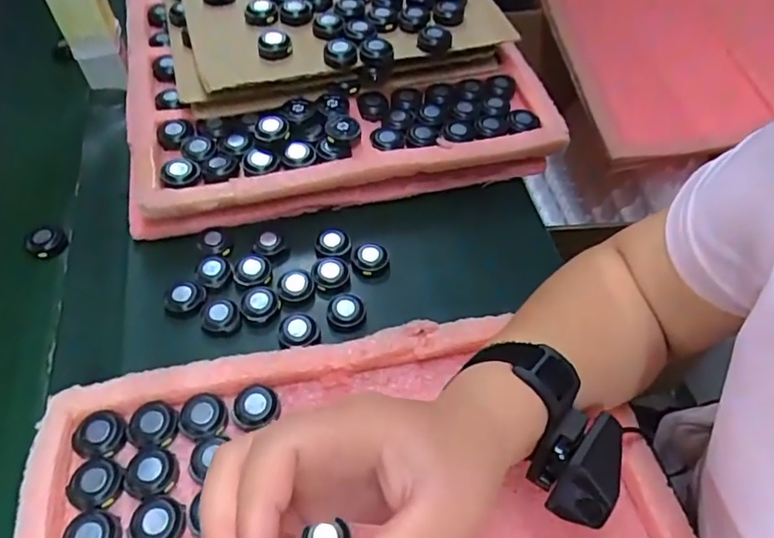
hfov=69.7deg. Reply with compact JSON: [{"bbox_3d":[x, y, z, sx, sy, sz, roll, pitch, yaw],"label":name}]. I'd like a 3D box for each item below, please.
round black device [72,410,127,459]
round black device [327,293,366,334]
[{"bbox_3d":[-0.182,0.105,0.352,0.027,0.012,0.030,27,58,18],"label":"round black device"},{"bbox_3d":[-0.031,0.033,0.427,0.028,0.010,0.030,0,54,0],"label":"round black device"}]

